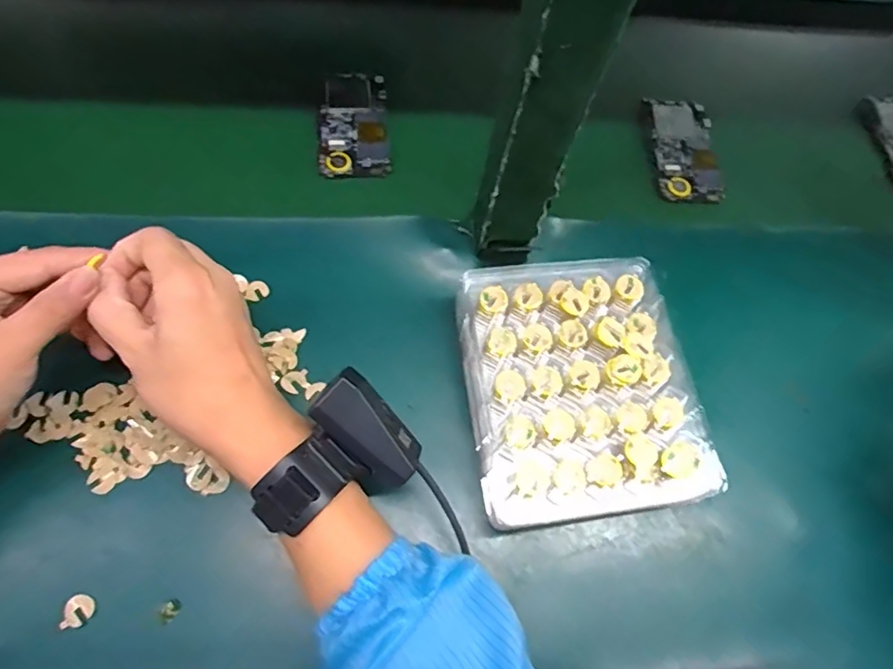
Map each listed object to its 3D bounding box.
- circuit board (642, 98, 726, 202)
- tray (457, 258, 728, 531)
[{"bbox_3d":[0.239,-0.188,0.577,0.063,0.012,0.125,0,63,-1],"label":"circuit board"},{"bbox_3d":[0.090,0.030,0.384,0.149,0.030,0.177,-5,64,-4],"label":"tray"}]

